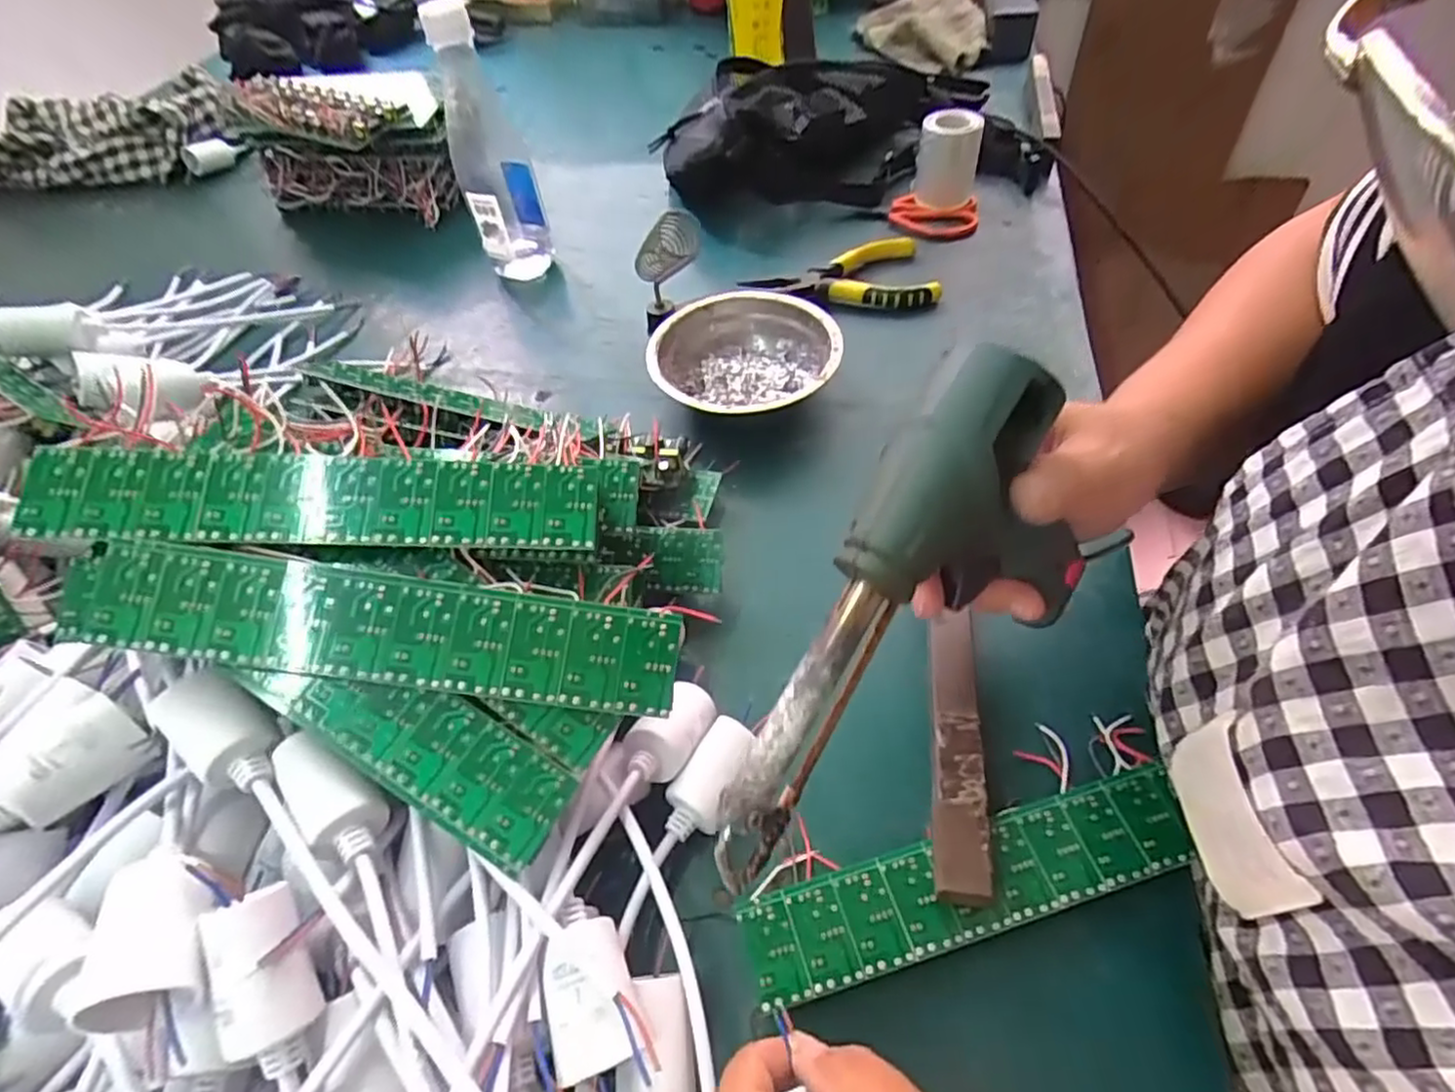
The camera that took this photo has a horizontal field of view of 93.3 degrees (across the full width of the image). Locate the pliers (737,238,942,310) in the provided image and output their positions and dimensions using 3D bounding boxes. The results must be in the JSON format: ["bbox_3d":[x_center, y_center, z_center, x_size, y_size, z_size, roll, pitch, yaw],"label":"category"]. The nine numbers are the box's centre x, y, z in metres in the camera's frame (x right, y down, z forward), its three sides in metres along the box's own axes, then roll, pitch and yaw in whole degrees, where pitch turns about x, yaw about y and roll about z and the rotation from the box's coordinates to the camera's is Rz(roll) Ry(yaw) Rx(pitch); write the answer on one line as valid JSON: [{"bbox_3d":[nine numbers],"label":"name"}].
[{"bbox_3d":[0.092,-0.210,0.554,0.143,0.028,0.072,-12,52,-5],"label":"pliers"}]

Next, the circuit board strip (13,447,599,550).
[{"bbox_3d":[-0.154,-0.018,0.263,0.201,0.004,0.036,1,71,-7],"label":"circuit board strip"}]

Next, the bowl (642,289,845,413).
[{"bbox_3d":[0.011,-0.124,0.483,0.123,0.051,0.120,-2,52,3],"label":"bowl"}]

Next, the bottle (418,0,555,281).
[{"bbox_3d":[-0.194,-0.324,0.562,0.059,0.208,0.074,-15,52,-8],"label":"bottle"}]

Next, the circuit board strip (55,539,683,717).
[{"bbox_3d":[-0.123,0.030,0.250,0.208,0.004,0.040,8,78,-4],"label":"circuit board strip"}]

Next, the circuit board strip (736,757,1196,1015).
[{"bbox_3d":[0.099,0.134,0.277,0.186,0.004,0.038,-15,52,-6],"label":"circuit board strip"}]

